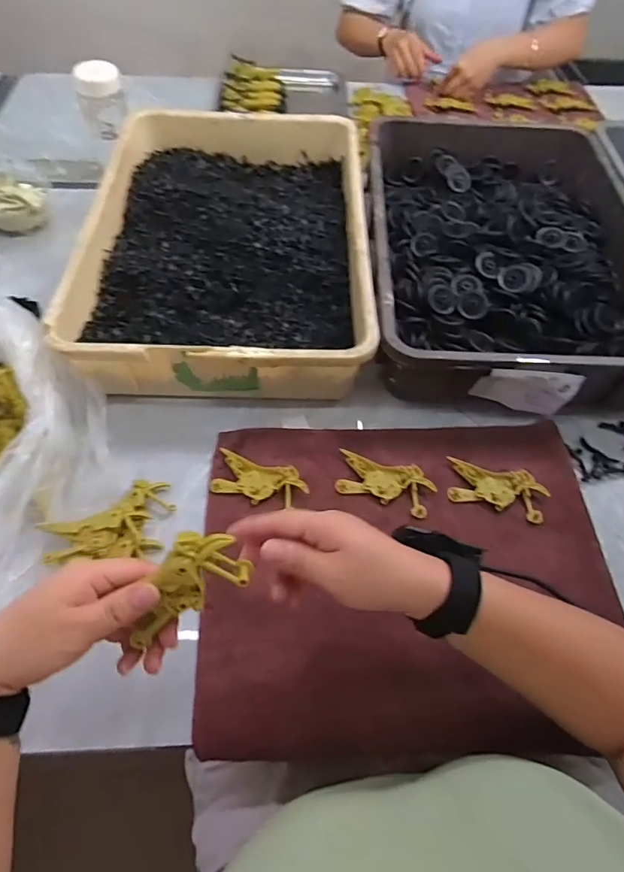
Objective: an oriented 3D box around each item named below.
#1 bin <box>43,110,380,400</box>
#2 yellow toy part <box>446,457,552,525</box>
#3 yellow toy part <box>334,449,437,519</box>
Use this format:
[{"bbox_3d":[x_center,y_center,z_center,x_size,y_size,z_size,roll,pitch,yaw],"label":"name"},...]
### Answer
[{"bbox_3d":[-0.106,-0.277,0.680,0.351,0.106,0.512,2,57,-1],"label":"bin"},{"bbox_3d":[0.198,0.057,0.536,0.103,0.008,0.055,12,58,6],"label":"yellow toy part"},{"bbox_3d":[0.078,0.051,0.537,0.101,0.009,0.052,16,58,8],"label":"yellow toy part"}]

